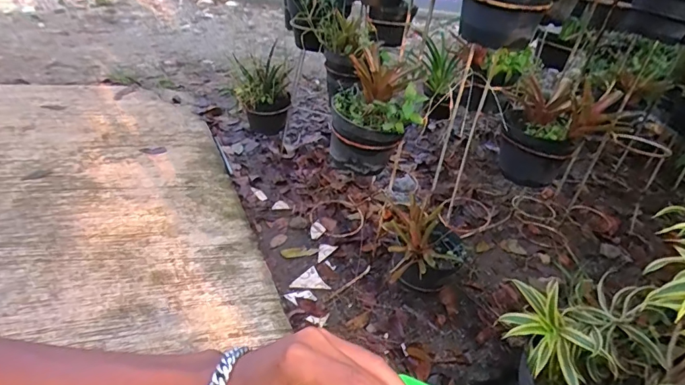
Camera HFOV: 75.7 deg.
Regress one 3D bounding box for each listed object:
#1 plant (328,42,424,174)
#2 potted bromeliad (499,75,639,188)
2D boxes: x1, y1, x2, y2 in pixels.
[{"bbox_3d":[0.057,-0.135,0.774,0.145,0.190,0.134,8,30,0],"label":"plant"},{"bbox_3d":[0.375,-0.103,0.793,0.180,0.185,0.121,23,33,24],"label":"potted bromeliad"}]

